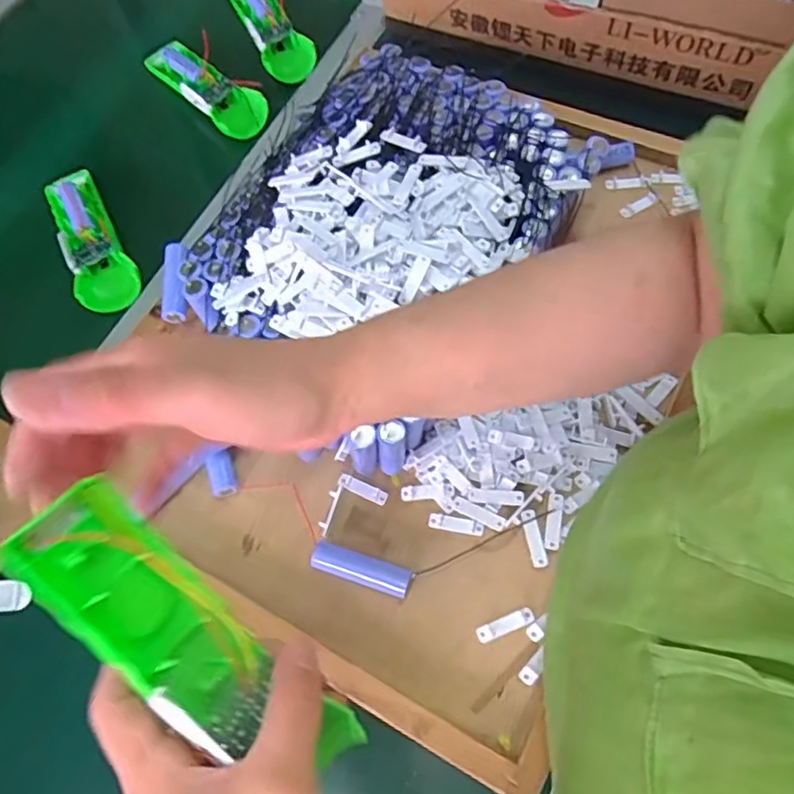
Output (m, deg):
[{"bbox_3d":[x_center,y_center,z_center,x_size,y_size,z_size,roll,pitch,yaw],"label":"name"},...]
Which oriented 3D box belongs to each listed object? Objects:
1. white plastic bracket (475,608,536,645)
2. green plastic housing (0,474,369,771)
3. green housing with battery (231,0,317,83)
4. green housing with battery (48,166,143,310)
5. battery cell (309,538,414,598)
[{"bbox_3d":[0.069,0.146,0.383,0.038,0.008,0.010,-22,66,-3],"label":"white plastic bracket"},{"bbox_3d":[-0.079,0.100,0.237,0.157,0.024,0.042,45,74,-10],"label":"green plastic housing"},{"bbox_3d":[-0.137,-0.400,0.642,0.050,0.023,0.160,-25,66,-5],"label":"green housing with battery"},{"bbox_3d":[-0.277,-0.145,0.540,0.051,0.021,0.163,-29,67,-7],"label":"green housing with battery"},{"bbox_3d":[-0.023,0.114,0.397,0.065,0.017,0.019,15,69,12],"label":"battery cell"}]

